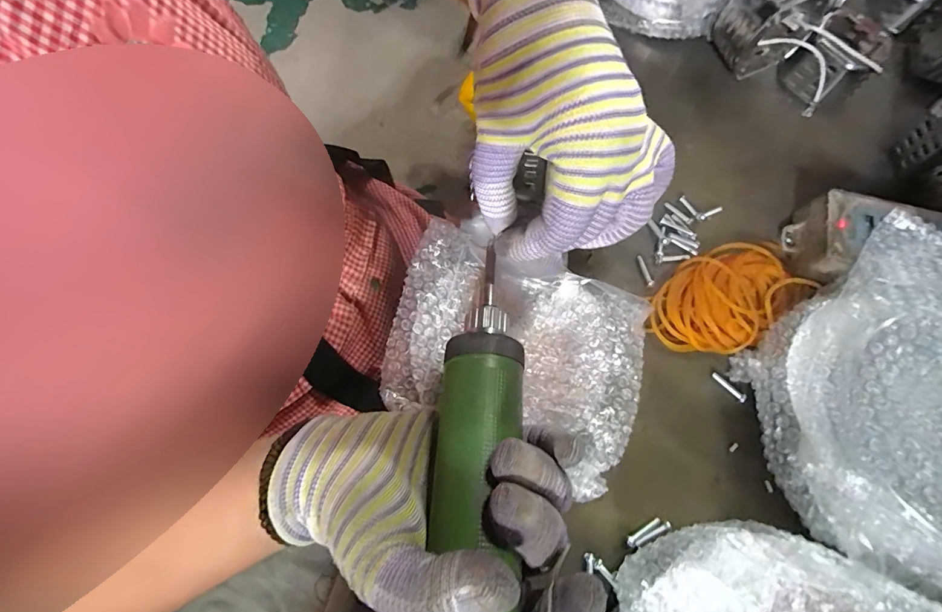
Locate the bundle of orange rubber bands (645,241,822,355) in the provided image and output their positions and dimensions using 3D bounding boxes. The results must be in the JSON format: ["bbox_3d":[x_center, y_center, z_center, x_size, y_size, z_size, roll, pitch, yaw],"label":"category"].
[{"bbox_3d":[0.164,-0.006,0.263,0.100,0.019,0.061,-35,76,-9],"label":"bundle of orange rubber bands"}]

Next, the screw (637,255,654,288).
[{"bbox_3d":[0.118,-0.024,0.274,0.005,0.004,0.024,-10,73,-2],"label":"screw"}]

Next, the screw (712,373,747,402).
[{"bbox_3d":[0.162,0.051,0.254,0.023,0.005,0.005,42,78,12],"label":"screw"}]

